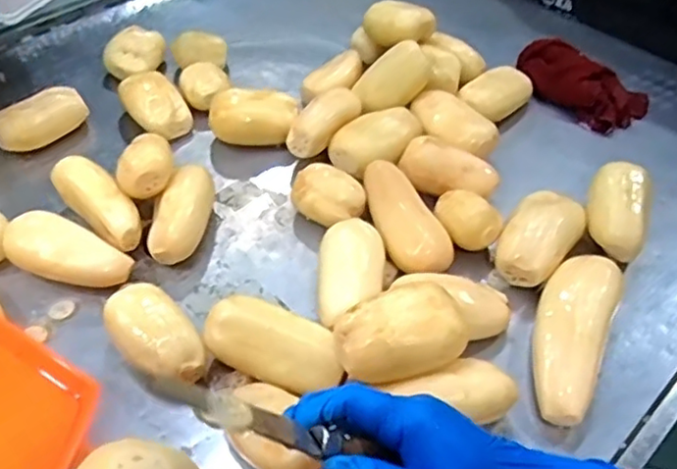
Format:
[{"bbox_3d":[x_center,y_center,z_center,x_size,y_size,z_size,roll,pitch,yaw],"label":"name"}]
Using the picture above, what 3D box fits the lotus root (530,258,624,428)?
[{"bbox_3d":[0.240,0.101,0.678,0.071,0.062,0.189,20,50,17],"label":"lotus root"}]

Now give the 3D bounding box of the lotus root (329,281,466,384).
[{"bbox_3d":[0.058,0.099,0.621,0.117,0.056,0.084,-16,50,-15],"label":"lotus root"}]

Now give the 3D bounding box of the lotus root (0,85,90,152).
[{"bbox_3d":[-0.415,-0.159,0.915,0.065,0.060,0.131,28,53,23],"label":"lotus root"}]

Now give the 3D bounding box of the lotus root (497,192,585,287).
[{"bbox_3d":[0.235,0.007,0.770,0.080,0.057,0.128,27,52,22],"label":"lotus root"}]

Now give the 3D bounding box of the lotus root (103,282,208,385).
[{"bbox_3d":[-0.186,0.109,0.670,0.072,0.052,0.124,-34,56,-28],"label":"lotus root"}]

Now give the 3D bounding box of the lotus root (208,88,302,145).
[{"bbox_3d":[-0.118,-0.162,0.911,0.121,0.069,0.073,2,47,1],"label":"lotus root"}]

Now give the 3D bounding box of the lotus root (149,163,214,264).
[{"bbox_3d":[-0.191,-0.027,0.797,0.065,0.060,0.136,5,47,4],"label":"lotus root"}]

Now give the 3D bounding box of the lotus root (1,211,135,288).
[{"bbox_3d":[-0.309,0.027,0.742,0.148,0.054,0.064,19,50,16],"label":"lotus root"}]

